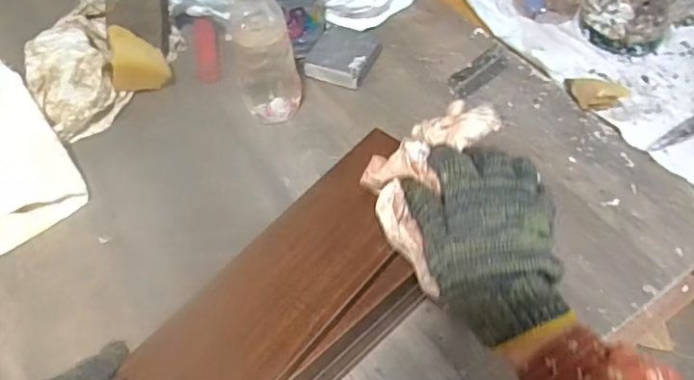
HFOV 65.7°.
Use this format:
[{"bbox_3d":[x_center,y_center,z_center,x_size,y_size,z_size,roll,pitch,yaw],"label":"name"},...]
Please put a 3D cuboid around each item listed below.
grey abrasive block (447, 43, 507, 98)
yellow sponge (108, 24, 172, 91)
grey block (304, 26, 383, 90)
[{"bbox_3d":[0.156,-0.140,0.631,0.101,0.007,0.034,-35,61,-24],"label":"grey abrasive block"},{"bbox_3d":[-0.236,-0.148,0.608,0.059,0.022,0.069,-8,96,-27],"label":"yellow sponge"},{"bbox_3d":[-0.004,-0.156,0.633,0.070,0.026,0.079,21,56,14],"label":"grey block"}]

